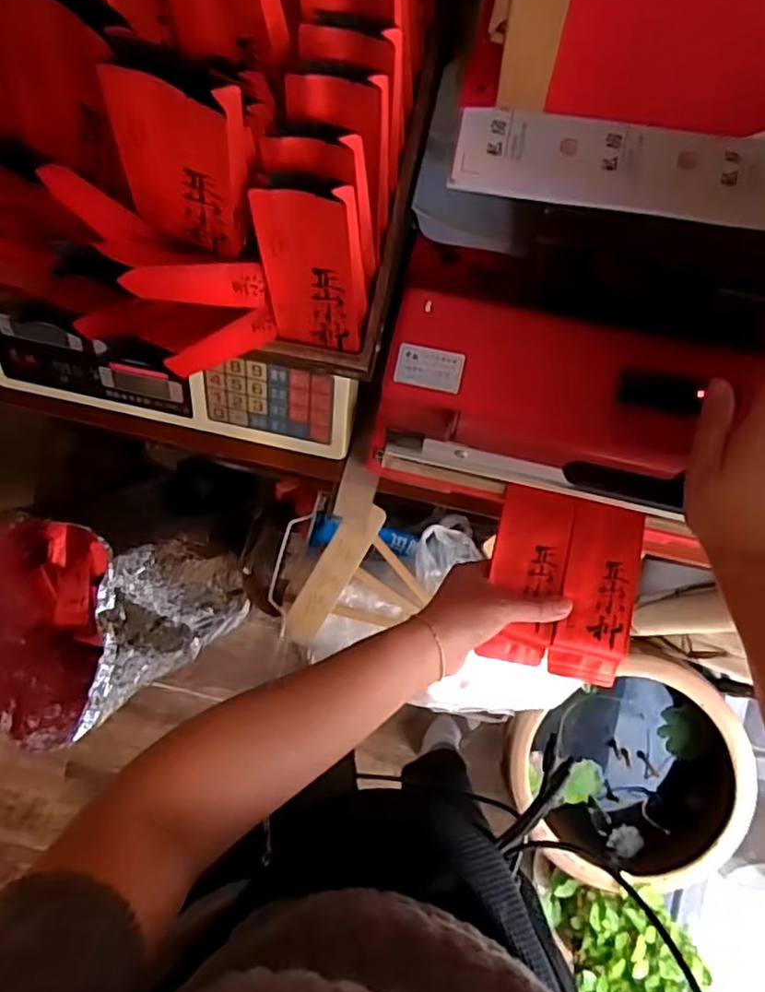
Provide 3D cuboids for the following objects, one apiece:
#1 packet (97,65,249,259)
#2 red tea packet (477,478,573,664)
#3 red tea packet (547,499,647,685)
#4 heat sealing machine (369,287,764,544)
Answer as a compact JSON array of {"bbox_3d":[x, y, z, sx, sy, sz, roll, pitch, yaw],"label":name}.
[{"bbox_3d":[-0.097,-0.158,0.314,0.057,0.111,0.012,17,77,-8],"label":"packet"},{"bbox_3d":[0.112,0.061,0.496,0.054,0.012,0.133,7,86,4],"label":"red tea packet"},{"bbox_3d":[0.162,0.074,0.489,0.053,0.018,0.131,10,85,4],"label":"red tea packet"},{"bbox_3d":[0.211,-0.048,0.500,0.422,0.095,0.163,12,89,0],"label":"heat sealing machine"}]

